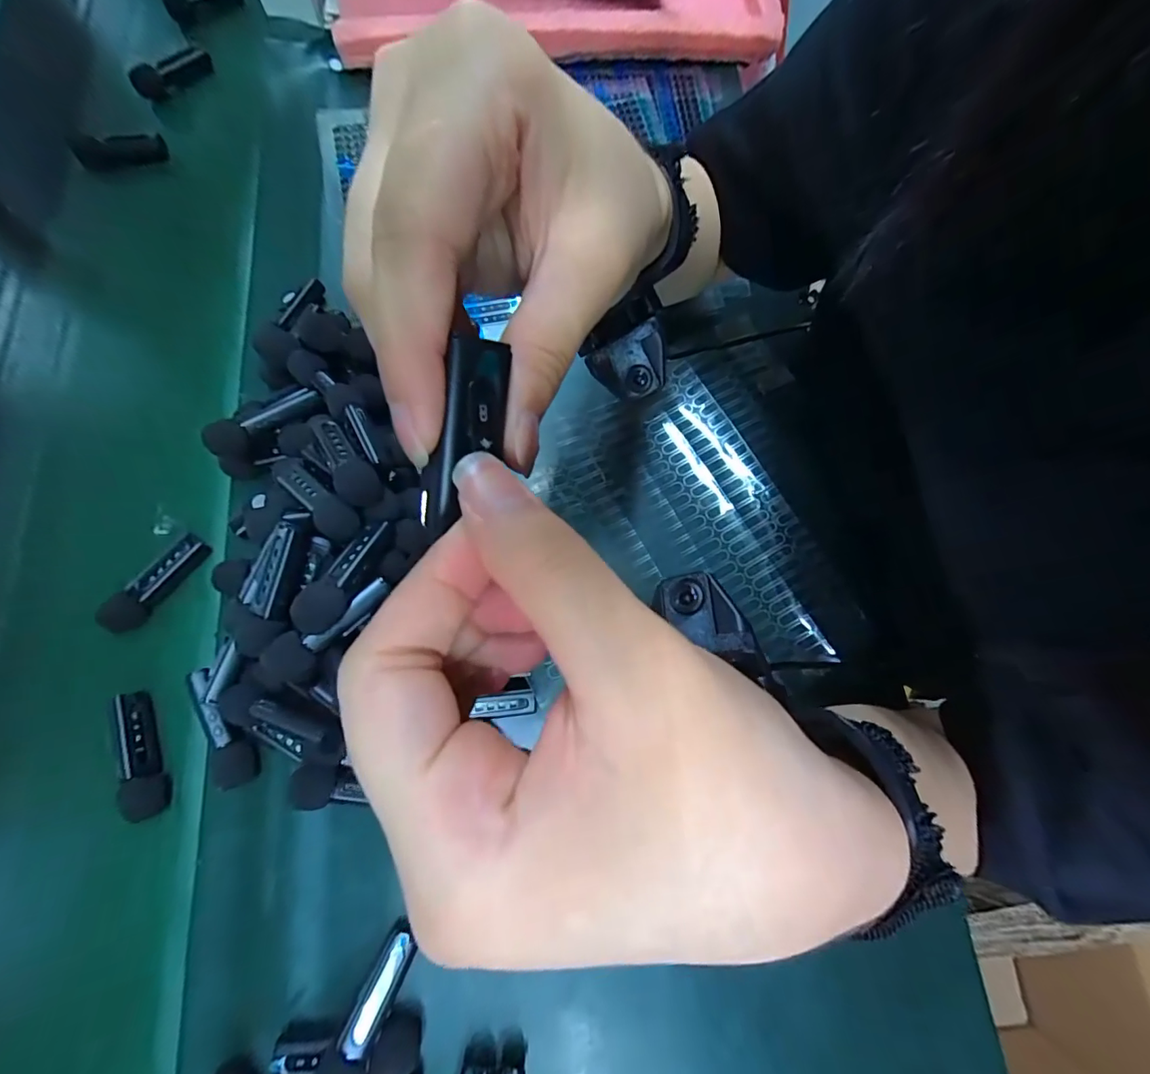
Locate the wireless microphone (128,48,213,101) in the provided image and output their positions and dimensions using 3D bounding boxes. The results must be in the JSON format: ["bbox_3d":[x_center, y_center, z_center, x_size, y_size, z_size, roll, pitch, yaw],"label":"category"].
[{"bbox_3d":[-0.335,-0.386,0.405,0.016,0.020,0.064,42,77,11],"label":"wireless microphone"}]

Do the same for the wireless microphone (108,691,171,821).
[{"bbox_3d":[-0.237,0.118,0.264,0.015,0.017,0.065,-21,74,-7],"label":"wireless microphone"}]

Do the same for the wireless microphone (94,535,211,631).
[{"bbox_3d":[-0.250,0.028,0.290,0.021,0.015,0.069,40,76,11],"label":"wireless microphone"}]

